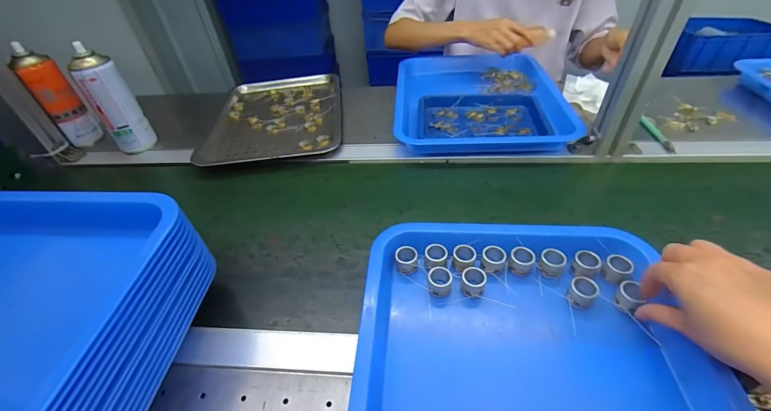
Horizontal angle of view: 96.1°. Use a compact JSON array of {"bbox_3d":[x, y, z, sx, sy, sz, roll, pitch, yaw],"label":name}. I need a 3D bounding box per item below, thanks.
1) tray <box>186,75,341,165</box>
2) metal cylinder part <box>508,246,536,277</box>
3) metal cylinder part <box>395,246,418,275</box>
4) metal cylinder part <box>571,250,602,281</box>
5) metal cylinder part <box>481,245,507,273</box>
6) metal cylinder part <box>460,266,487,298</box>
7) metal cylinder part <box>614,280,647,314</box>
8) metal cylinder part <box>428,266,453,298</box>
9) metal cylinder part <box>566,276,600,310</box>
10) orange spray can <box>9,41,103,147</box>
[{"bbox_3d":[-0.212,-0.184,0.691,0.244,0.026,0.329,-6,43,-1],"label":"tray"},{"bbox_3d":[0.149,0.061,0.381,0.025,0.020,0.026,-3,44,3],"label":"metal cylinder part"},{"bbox_3d":[0.024,0.062,0.391,0.024,0.024,0.021,-9,44,-3],"label":"metal cylinder part"},{"bbox_3d":[0.216,0.064,0.372,0.026,0.018,0.025,24,51,28],"label":"metal cylinder part"},{"bbox_3d":[0.119,0.061,0.382,0.025,0.022,0.024,-3,44,3],"label":"metal cylinder part"},{"bbox_3d":[0.092,0.084,0.365,0.025,0.026,0.027,-3,44,3],"label":"metal cylinder part"},{"bbox_3d":[0.239,0.090,0.340,0.028,0.016,0.023,-36,51,-28],"label":"metal cylinder part"},{"bbox_3d":[0.058,0.083,0.369,0.024,0.026,0.023,-3,44,3],"label":"metal cylinder part"},{"bbox_3d":[0.199,0.087,0.349,0.025,0.017,0.025,-3,44,3],"label":"metal cylinder part"},{"bbox_3d":[-0.567,-0.183,0.606,0.053,0.157,0.049,-32,49,-25],"label":"orange spray can"}]

